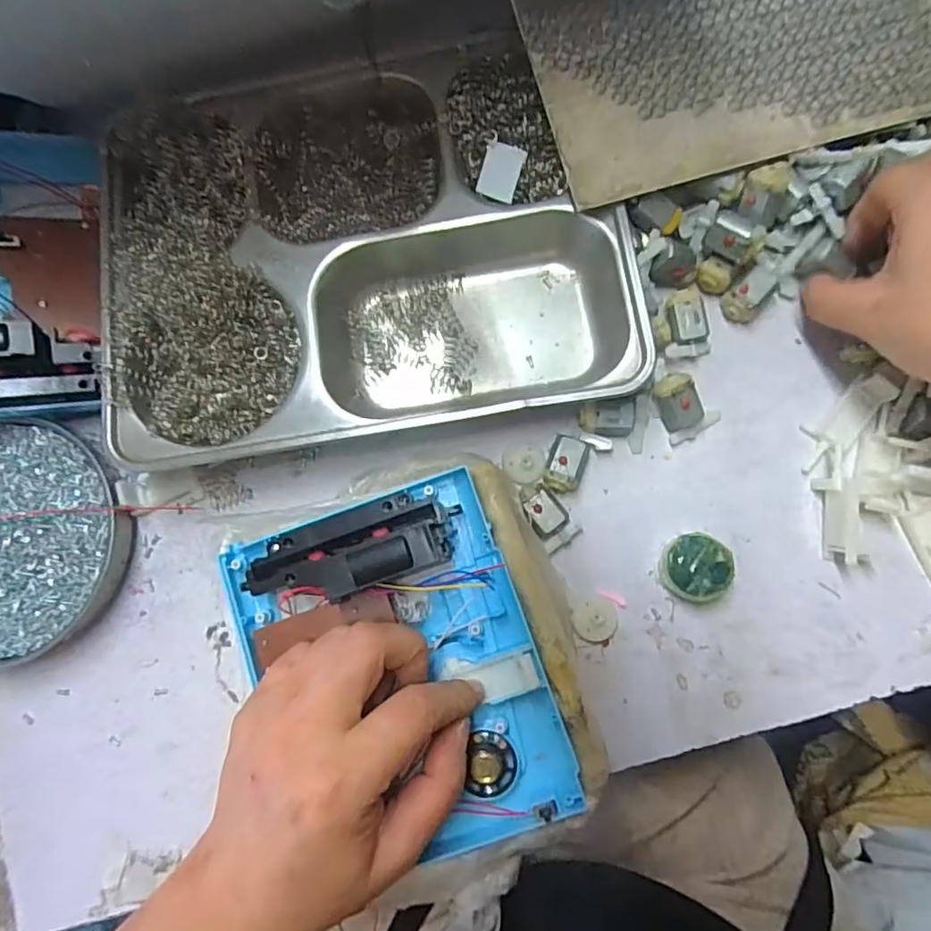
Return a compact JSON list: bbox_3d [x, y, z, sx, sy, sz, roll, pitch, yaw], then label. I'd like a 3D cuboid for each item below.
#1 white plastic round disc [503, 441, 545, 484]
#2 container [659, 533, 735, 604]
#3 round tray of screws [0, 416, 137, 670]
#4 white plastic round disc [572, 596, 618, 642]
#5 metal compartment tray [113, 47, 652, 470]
[{"bbox_3d":[0.032,-0.002,0.316,0.022,0.004,0.023,-1,83,5],"label":"white plastic round disc"},{"bbox_3d":[0.117,0.052,0.299,0.035,0.018,0.033,-1,83,5],"label":"container"},{"bbox_3d":[-0.255,0.042,0.328,0.126,0.021,0.130,-1,83,5],"label":"round tray of screws"},{"bbox_3d":[0.067,0.080,0.304,0.023,0.007,0.022,-1,83,5],"label":"white plastic round disc"},{"bbox_3d":[-0.059,-0.120,0.318,0.272,0.036,0.211,-9,83,4],"label":"metal compartment tray"}]

